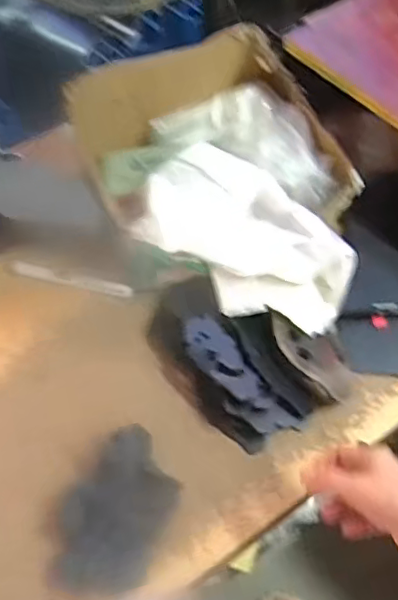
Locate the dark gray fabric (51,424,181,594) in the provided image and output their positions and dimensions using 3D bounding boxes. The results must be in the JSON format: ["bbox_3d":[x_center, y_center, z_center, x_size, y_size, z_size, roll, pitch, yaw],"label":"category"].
[{"bbox_3d":[-0.078,0.199,0.581,0.094,0.031,0.147,21,62,11],"label":"dark gray fabric"}]

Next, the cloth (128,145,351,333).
[{"bbox_3d":[0.048,-0.073,0.730,0.176,0.066,0.283,-40,68,-21],"label":"cloth"}]

